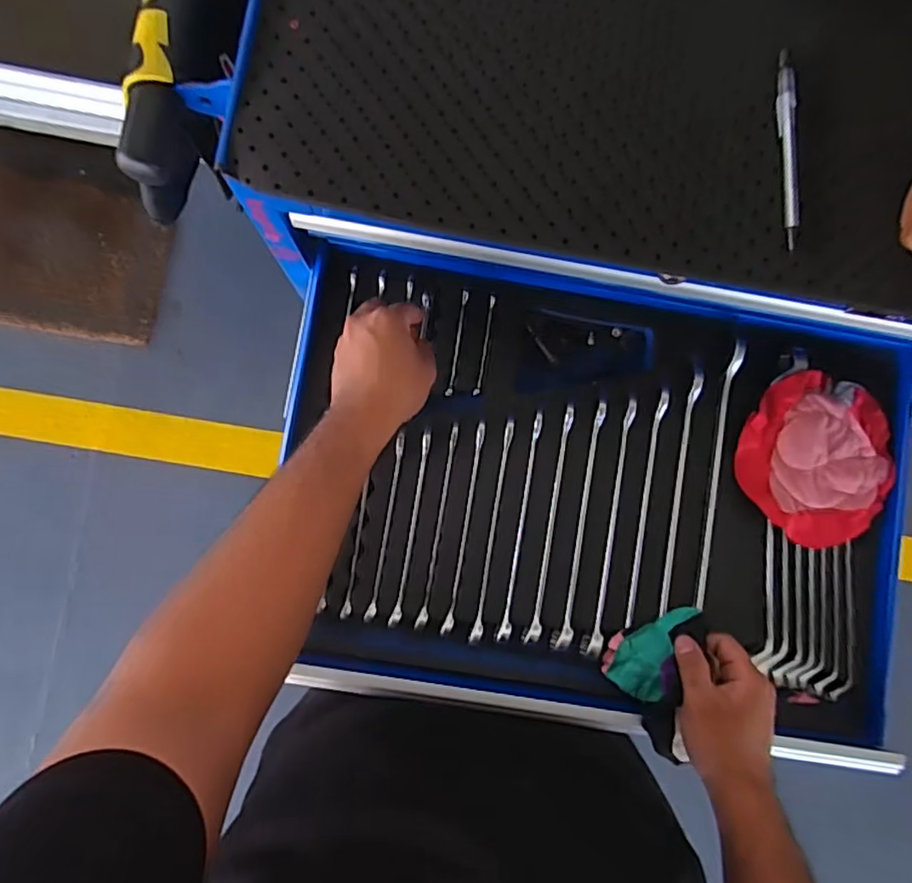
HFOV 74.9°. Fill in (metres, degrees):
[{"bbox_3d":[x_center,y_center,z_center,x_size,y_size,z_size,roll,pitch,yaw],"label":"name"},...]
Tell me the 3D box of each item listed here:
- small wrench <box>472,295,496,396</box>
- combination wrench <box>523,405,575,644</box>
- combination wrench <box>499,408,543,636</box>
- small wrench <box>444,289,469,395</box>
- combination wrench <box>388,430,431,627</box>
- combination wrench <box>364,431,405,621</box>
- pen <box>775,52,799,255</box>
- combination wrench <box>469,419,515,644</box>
[{"bbox_3d":[0.028,-0.093,0.574,0.007,0.008,0.096,11,85,-2],"label":"small wrench"},{"bbox_3d":[0.090,0.077,0.555,0.013,0.013,0.221,11,85,-2],"label":"combination wrench"},{"bbox_3d":[0.061,0.080,0.556,0.010,0.015,0.212,10,85,-2],"label":"combination wrench"},{"bbox_3d":[0.002,-0.095,0.574,0.008,0.006,0.103,11,85,-2],"label":"small wrench"},{"bbox_3d":[-0.041,0.081,0.553,0.010,0.007,0.180,11,85,-2],"label":"combination wrench"},{"bbox_3d":[-0.065,0.079,0.552,0.009,0.012,0.174,11,85,-2],"label":"combination wrench"},{"bbox_3d":[0.241,-0.212,0.432,0.013,0.007,0.143,1,85,-3],"label":"pen"},{"bbox_3d":[0.035,0.083,0.556,0.011,0.016,0.207,10,85,-2],"label":"combination wrench"}]

